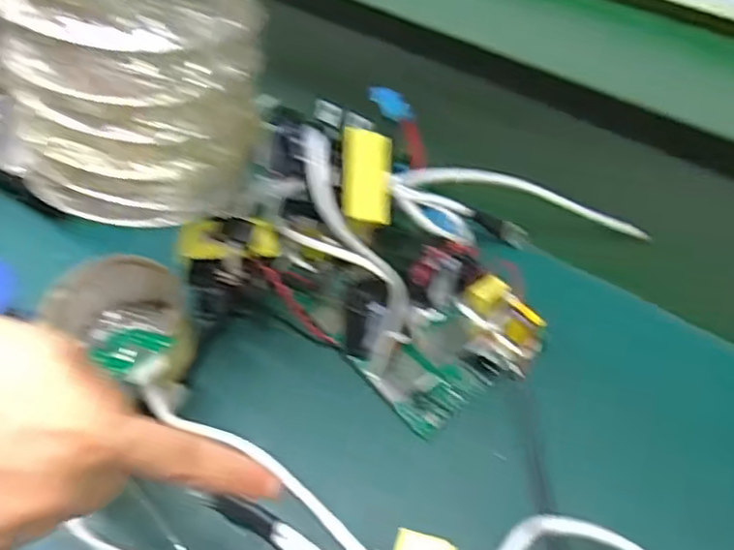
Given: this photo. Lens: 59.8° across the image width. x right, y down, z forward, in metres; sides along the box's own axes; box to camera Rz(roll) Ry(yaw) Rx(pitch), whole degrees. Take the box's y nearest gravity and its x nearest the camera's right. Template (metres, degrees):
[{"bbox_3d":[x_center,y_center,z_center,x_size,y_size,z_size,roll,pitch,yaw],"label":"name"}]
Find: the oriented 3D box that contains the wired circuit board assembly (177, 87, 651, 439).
[{"bbox_3d":[0.025,-0.035,0.432,0.219,0.122,0.211,23,56,18],"label":"wired circuit board assembly"}]

